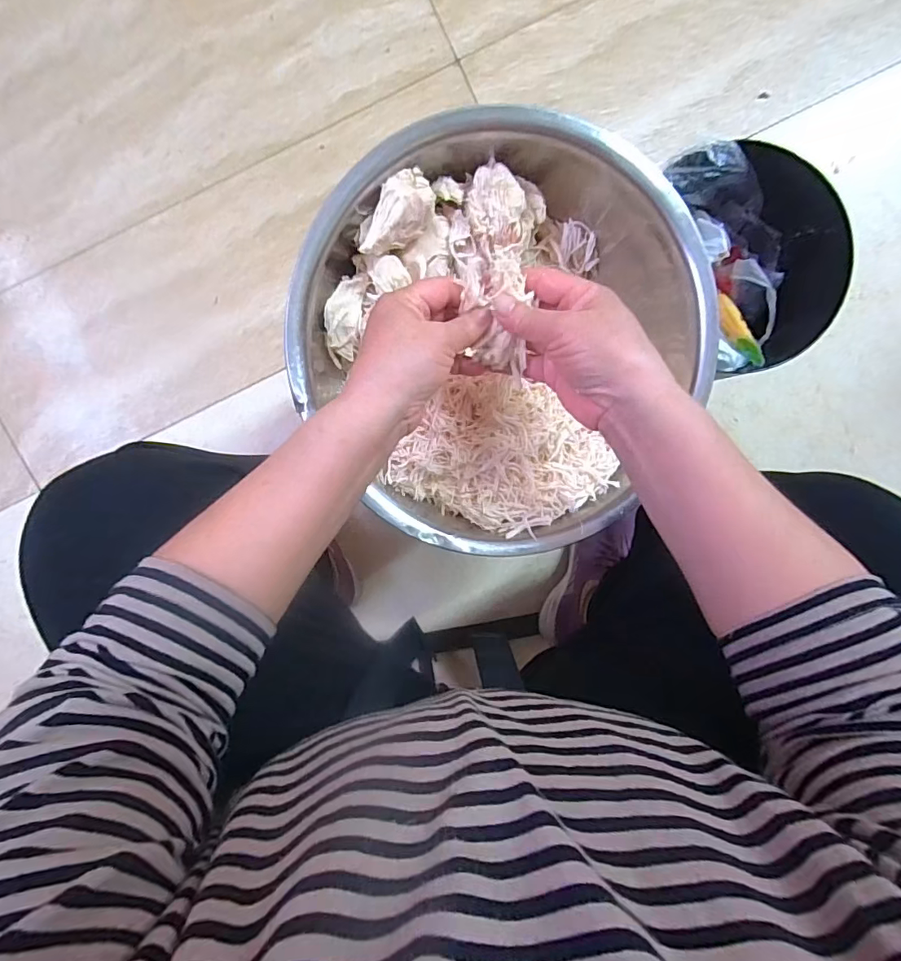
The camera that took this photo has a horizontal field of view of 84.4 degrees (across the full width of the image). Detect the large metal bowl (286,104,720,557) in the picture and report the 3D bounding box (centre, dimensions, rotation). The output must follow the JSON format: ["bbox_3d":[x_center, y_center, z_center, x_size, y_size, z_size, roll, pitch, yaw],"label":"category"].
[{"bbox_3d":[0.042,-0.109,0.422,0.322,0.095,0.327,0,95,-2],"label":"large metal bowl"}]

